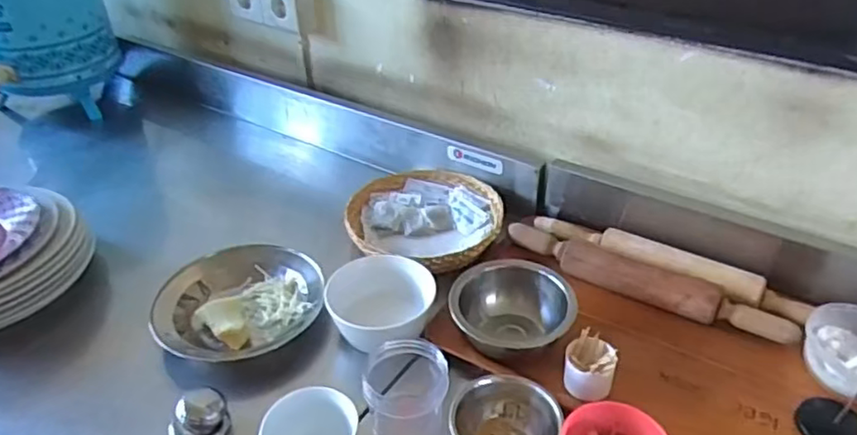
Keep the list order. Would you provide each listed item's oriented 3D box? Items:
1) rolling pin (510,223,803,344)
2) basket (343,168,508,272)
[{"bbox_3d":[0.264,0.076,0.798,0.360,0.051,0.053,22,42,29],"label":"rolling pin"},{"bbox_3d":[-0.001,-0.001,0.985,0.234,0.043,0.234,-1,36,1],"label":"basket"}]

